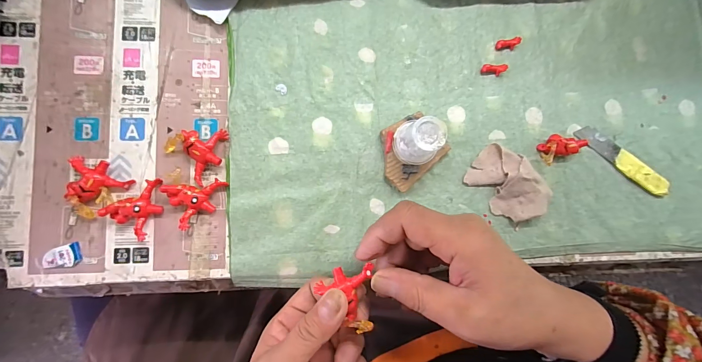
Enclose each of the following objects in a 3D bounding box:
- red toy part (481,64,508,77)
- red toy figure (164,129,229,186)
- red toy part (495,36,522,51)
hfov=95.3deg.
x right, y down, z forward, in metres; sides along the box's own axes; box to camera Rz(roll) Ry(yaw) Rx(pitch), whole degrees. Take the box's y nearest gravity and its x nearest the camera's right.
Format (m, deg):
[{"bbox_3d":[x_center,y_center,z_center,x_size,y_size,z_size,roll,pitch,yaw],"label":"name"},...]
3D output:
[{"bbox_3d":[0.136,-0.106,0.305,0.023,0.007,0.011,2,86,-5],"label":"red toy part"},{"bbox_3d":[-0.127,-0.029,0.269,0.043,0.015,0.046,45,84,-1],"label":"red toy figure"},{"bbox_3d":[0.152,-0.132,0.308,0.023,0.007,0.010,-12,88,-6],"label":"red toy part"}]

